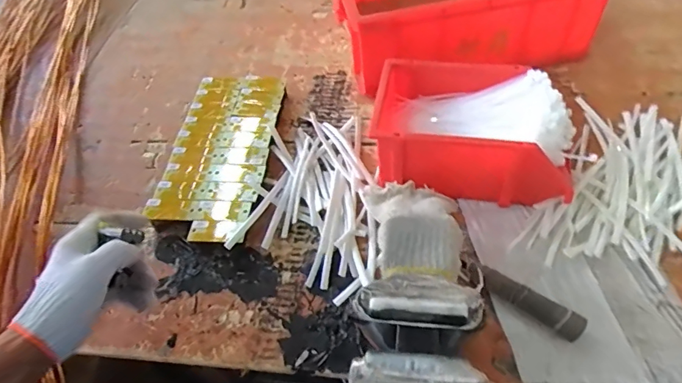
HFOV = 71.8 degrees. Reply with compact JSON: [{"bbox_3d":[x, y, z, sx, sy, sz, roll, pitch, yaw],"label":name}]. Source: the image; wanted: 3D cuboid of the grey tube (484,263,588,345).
[{"bbox_3d":[0.208,0.124,0.522,0.115,0.029,0.023,30,58,28],"label":"grey tube"}]

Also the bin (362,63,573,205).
[{"bbox_3d":[0.173,-0.078,0.631,0.240,0.116,0.162,7,50,12],"label":"bin"}]

